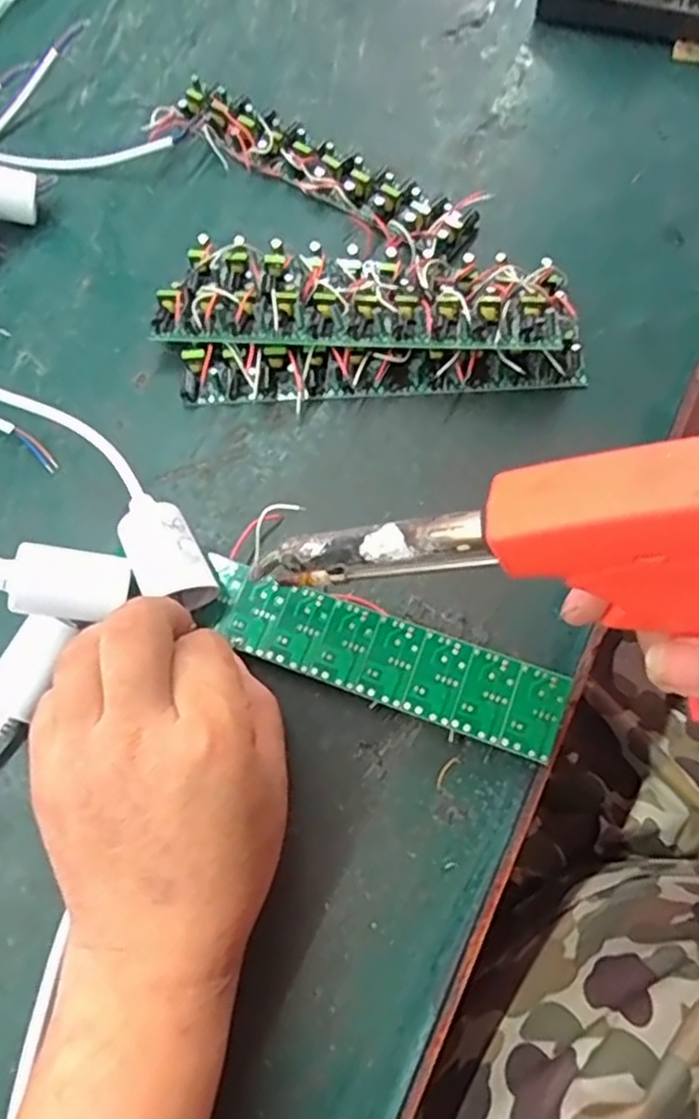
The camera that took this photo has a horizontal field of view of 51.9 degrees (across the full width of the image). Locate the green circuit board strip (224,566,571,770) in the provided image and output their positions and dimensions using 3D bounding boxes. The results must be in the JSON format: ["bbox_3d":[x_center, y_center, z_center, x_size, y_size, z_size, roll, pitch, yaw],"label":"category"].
[{"bbox_3d":[0.015,0.044,0.309,0.148,0.019,0.034,20,70,9],"label":"green circuit board strip"}]

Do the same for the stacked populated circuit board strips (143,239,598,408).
[{"bbox_3d":[0.011,-0.131,0.371,0.210,0.032,0.095,1,68,2],"label":"stacked populated circuit board strips"}]

